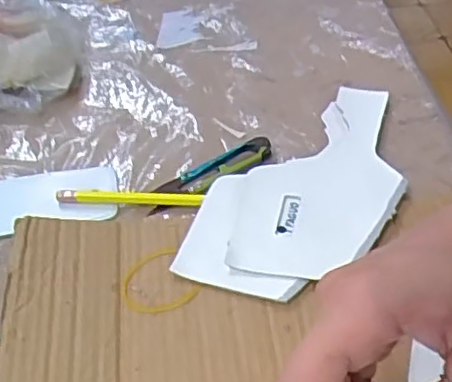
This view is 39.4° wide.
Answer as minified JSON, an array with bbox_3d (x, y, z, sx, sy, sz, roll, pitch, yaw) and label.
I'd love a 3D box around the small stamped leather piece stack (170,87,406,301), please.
[{"bbox_3d":[0.061,-0.001,0.414,0.100,0.012,0.209,34,56,30],"label":"small stamped leather piece stack"}]

